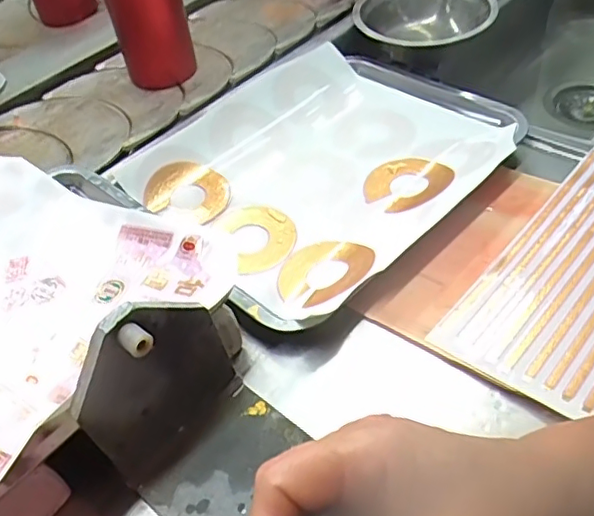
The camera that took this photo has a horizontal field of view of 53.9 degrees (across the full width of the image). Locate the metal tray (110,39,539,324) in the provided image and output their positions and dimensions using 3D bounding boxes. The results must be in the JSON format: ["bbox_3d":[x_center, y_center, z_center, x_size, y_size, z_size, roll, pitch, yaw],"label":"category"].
[{"bbox_3d":[0.029,-0.100,0.591,0.337,0.049,0.306,-33,52,-26],"label":"metal tray"}]

